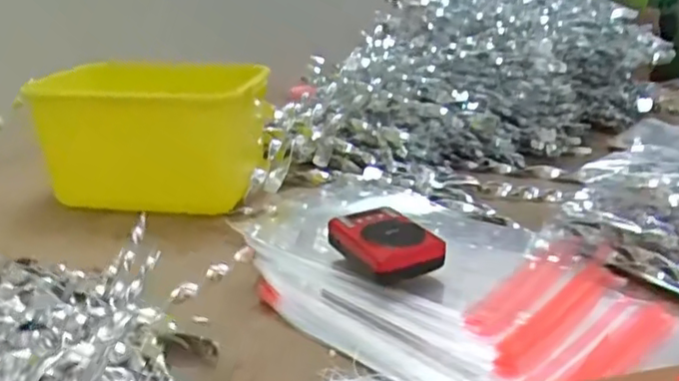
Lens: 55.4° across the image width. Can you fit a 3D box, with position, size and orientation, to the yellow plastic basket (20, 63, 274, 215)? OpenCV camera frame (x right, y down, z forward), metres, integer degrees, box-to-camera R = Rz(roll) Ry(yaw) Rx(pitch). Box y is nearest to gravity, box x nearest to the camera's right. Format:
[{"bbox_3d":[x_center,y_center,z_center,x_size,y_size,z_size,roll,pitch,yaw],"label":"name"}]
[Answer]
[{"bbox_3d":[-0.275,-0.075,0.984,0.261,0.204,0.267,6,23,19],"label":"yellow plastic basket"}]

